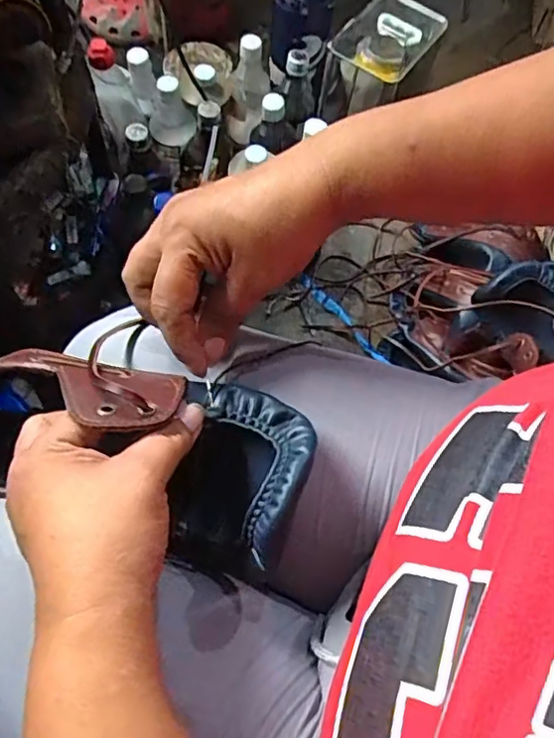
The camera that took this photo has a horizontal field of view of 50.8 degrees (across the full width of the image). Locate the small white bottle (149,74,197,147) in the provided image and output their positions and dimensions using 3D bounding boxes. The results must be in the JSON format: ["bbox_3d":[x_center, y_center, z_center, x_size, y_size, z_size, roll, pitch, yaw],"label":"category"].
[{"bbox_3d":[-0.148,-0.366,0.813,0.064,0.090,0.054,-7,68,-6],"label":"small white bottle"}]

